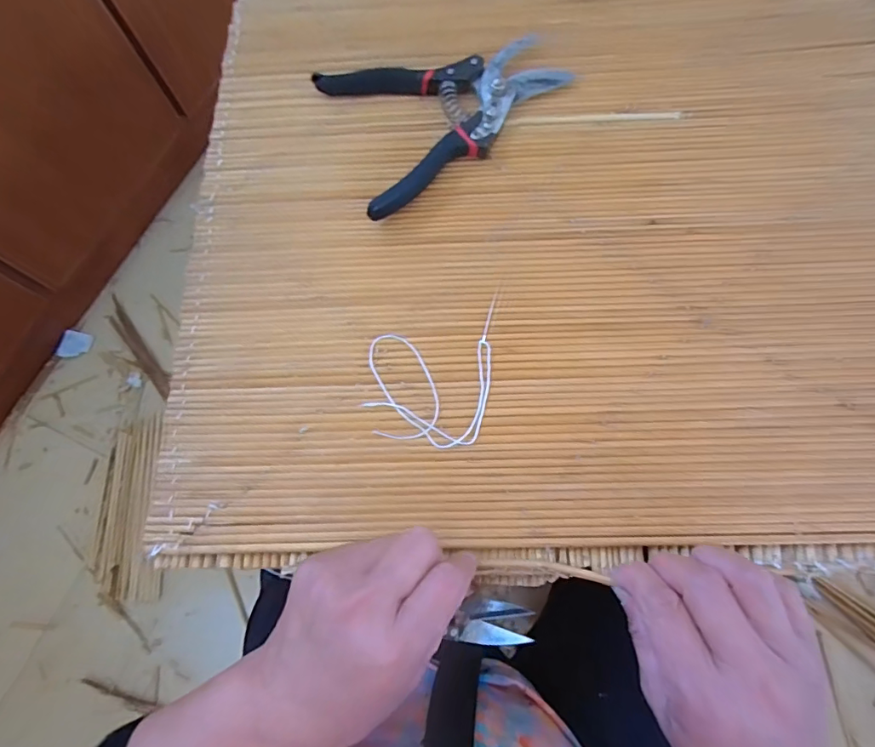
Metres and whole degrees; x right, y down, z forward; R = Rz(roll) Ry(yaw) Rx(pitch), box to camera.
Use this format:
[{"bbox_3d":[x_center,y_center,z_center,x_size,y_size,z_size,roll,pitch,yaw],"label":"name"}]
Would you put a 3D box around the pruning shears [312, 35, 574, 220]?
[{"bbox_3d":[-0.005,-0.217,0.382,0.194,0.021,0.130,-37,74,-9],"label":"pruning shears"}]

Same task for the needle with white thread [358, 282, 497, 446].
[{"bbox_3d":[-0.004,-0.009,0.320,0.078,0.004,0.110,6,72,4],"label":"needle with white thread"}]

